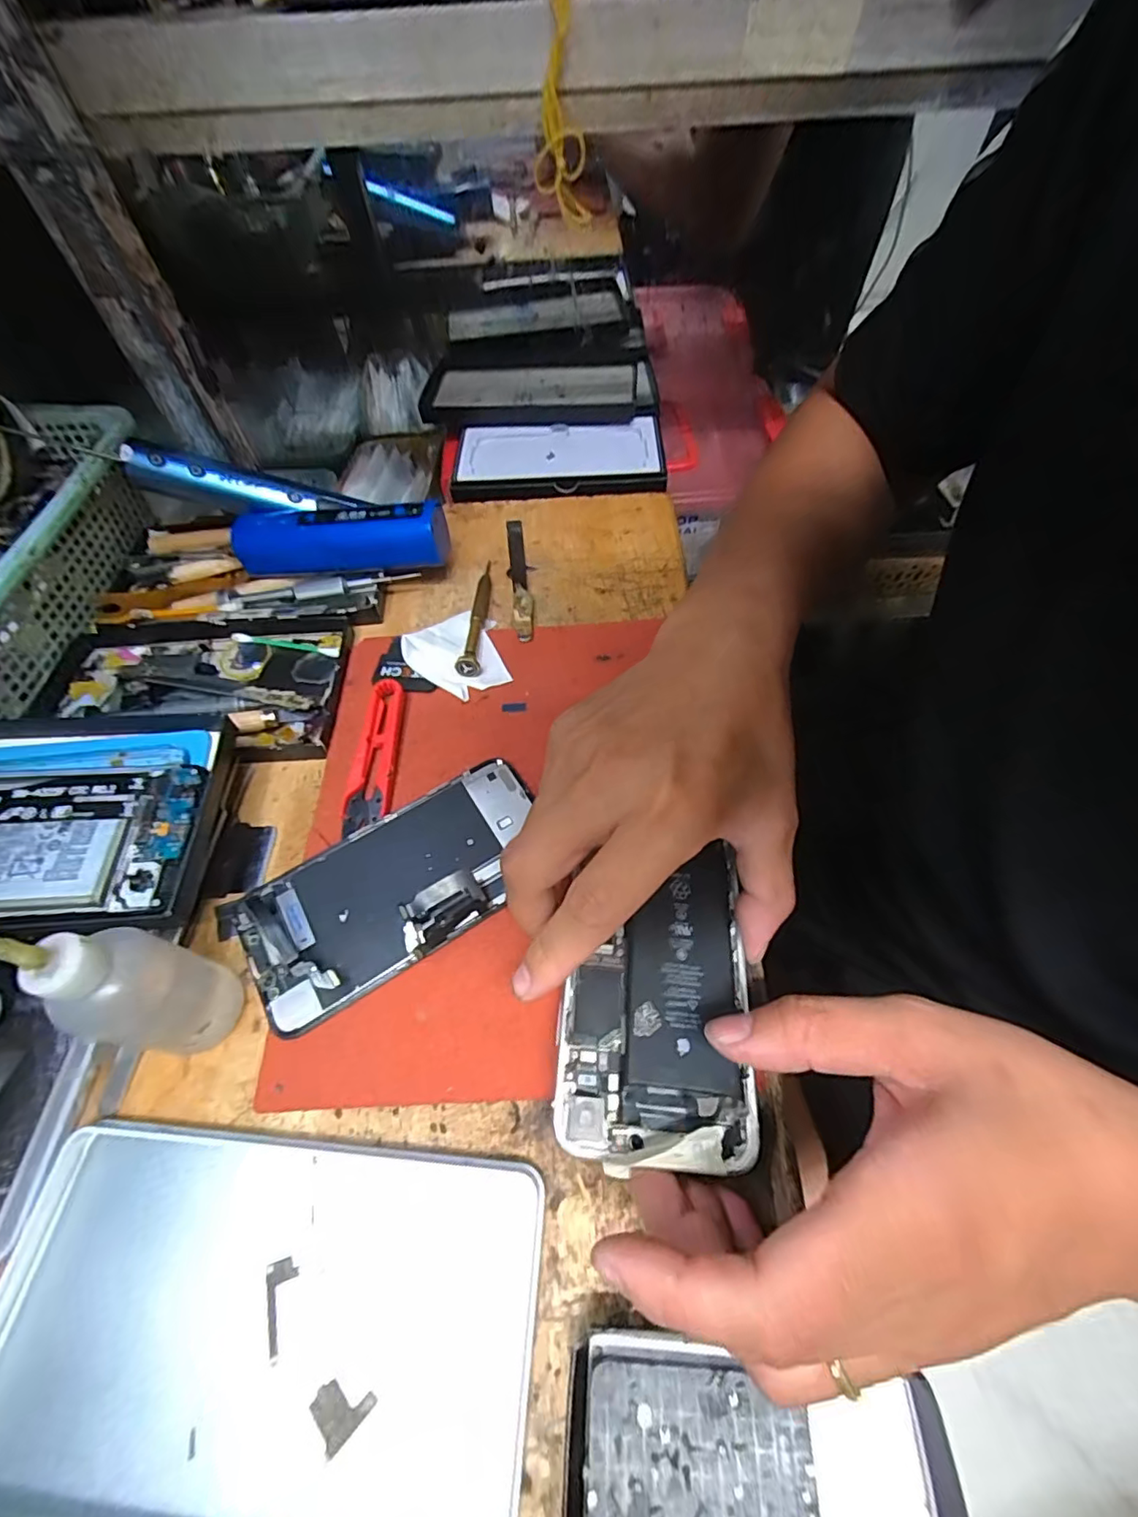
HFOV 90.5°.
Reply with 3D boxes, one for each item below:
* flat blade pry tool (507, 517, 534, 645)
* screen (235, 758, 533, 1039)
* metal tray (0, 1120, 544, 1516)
[{"bbox_3d":[-0.034,-0.126,0.386,0.015,0.008,0.126,-6,57,-1],"label":"flat blade pry tool"},{"bbox_3d":[-0.079,0.056,0.263,0.142,0.013,0.073,-32,61,-17],"label":"screen"},{"bbox_3d":[-0.105,0.189,0.188,0.183,0.014,0.103,3,57,5],"label":"metal tray"}]

